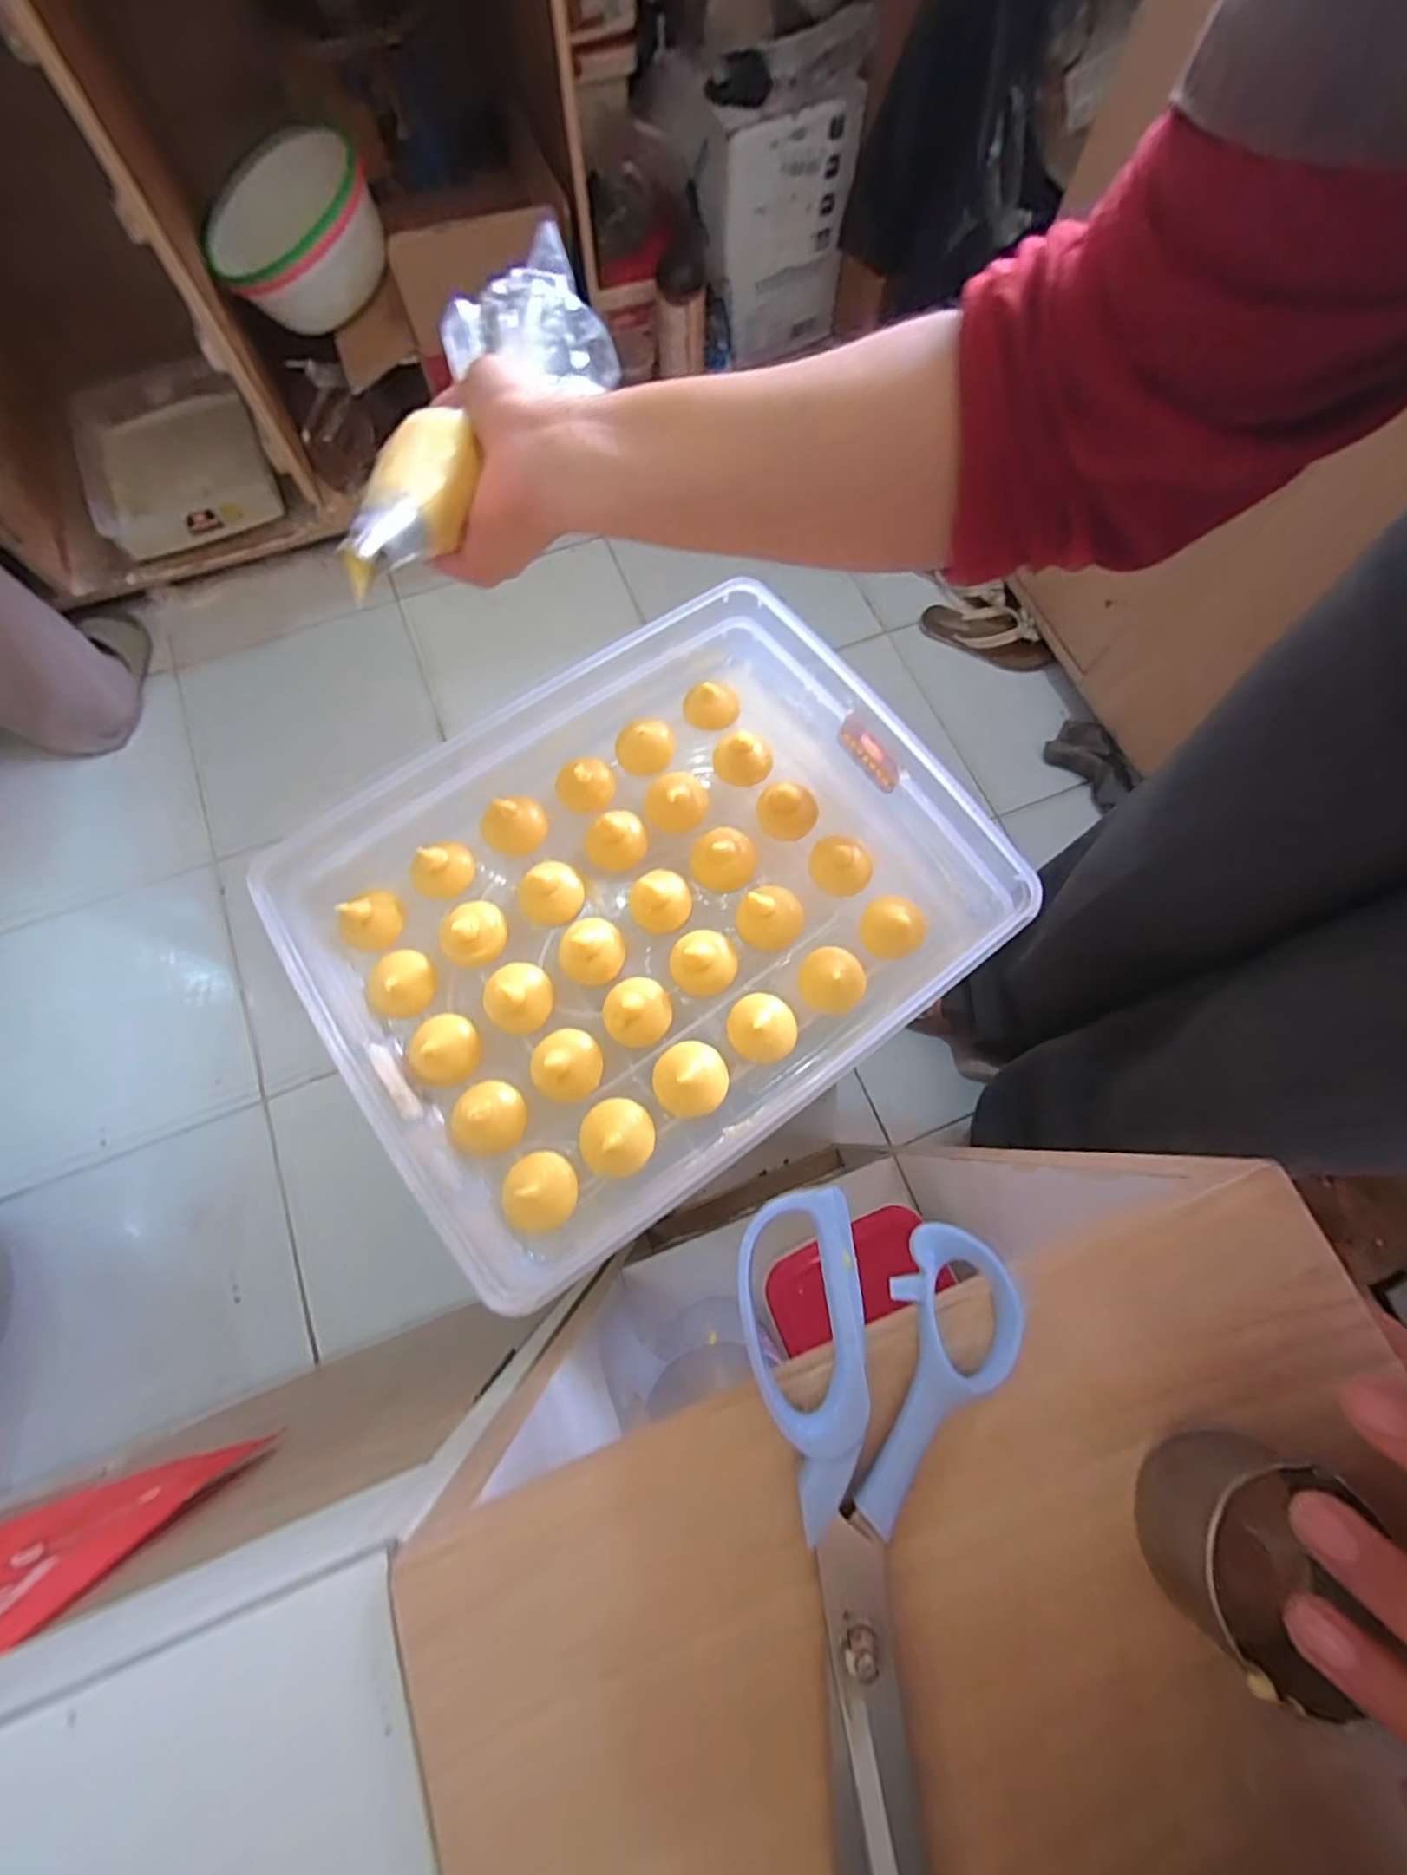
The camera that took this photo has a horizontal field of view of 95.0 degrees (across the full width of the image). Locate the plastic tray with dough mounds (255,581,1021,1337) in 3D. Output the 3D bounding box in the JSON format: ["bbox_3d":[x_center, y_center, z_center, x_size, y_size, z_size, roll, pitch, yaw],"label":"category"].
[{"bbox_3d":[-0.035,-0.027,0.394,0.382,0.071,0.303,-33,76,-10],"label":"plastic tray with dough mounds"}]

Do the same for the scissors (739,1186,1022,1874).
[{"bbox_3d":[0.055,0.171,0.177,0.079,0.013,0.188,-2,73,-1],"label":"scissors"}]

